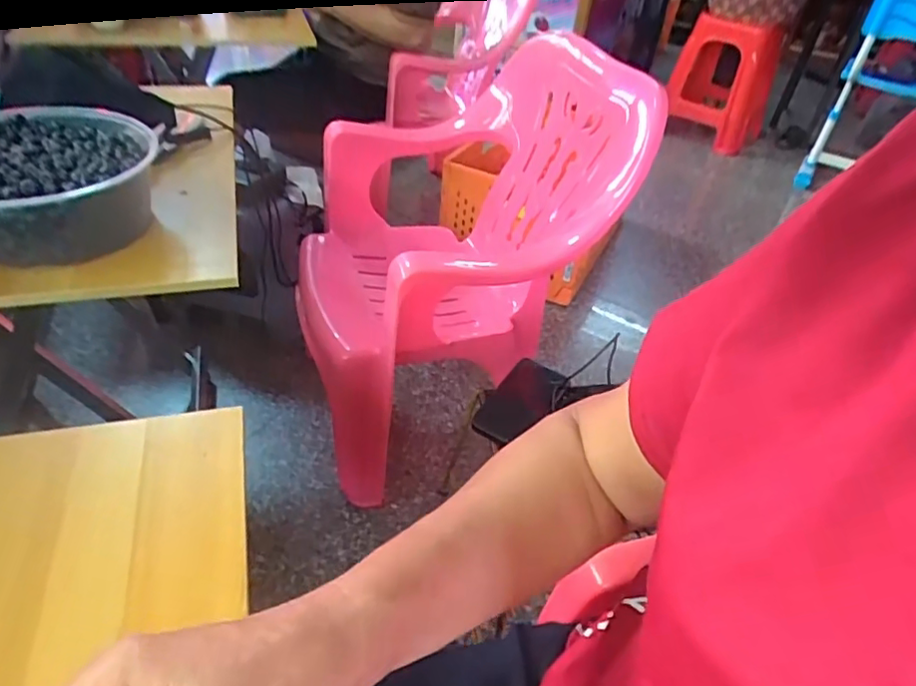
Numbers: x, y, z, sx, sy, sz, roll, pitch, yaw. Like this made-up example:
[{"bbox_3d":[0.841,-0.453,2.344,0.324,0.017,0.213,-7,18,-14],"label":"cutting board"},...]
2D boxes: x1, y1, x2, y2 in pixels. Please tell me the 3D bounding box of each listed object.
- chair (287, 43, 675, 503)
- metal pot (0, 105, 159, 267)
[{"bbox_3d":[-0.036,-0.171,1.108,0.479,0.667,0.599,-8,42,-17],"label":"chair"},{"bbox_3d":[-0.469,-0.176,0.696,0.223,0.110,0.229,-13,43,-22],"label":"metal pot"}]

